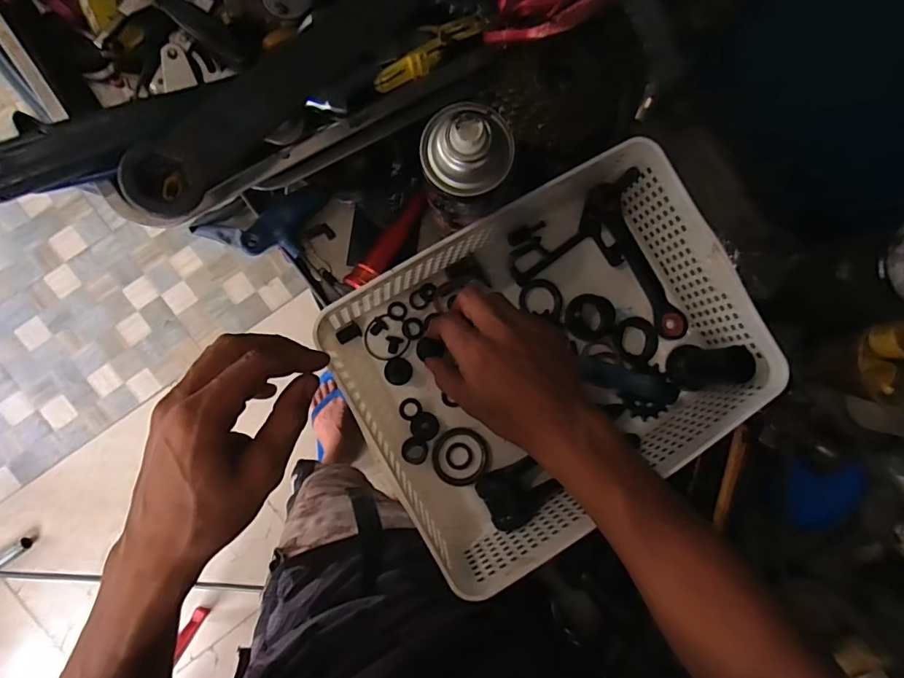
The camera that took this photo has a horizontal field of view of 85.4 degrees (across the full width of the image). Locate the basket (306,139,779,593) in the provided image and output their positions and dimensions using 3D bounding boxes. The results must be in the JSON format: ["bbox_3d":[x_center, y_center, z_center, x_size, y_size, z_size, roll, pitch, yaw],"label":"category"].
[{"bbox_3d":[0.083,0.012,0.423,0.321,0.096,0.243,-31,92,-8],"label":"basket"}]

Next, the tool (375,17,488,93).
[{"bbox_3d":[-0.018,-0.250,0.420,0.030,0.021,0.128,41,65,-4],"label":"tool"}]

